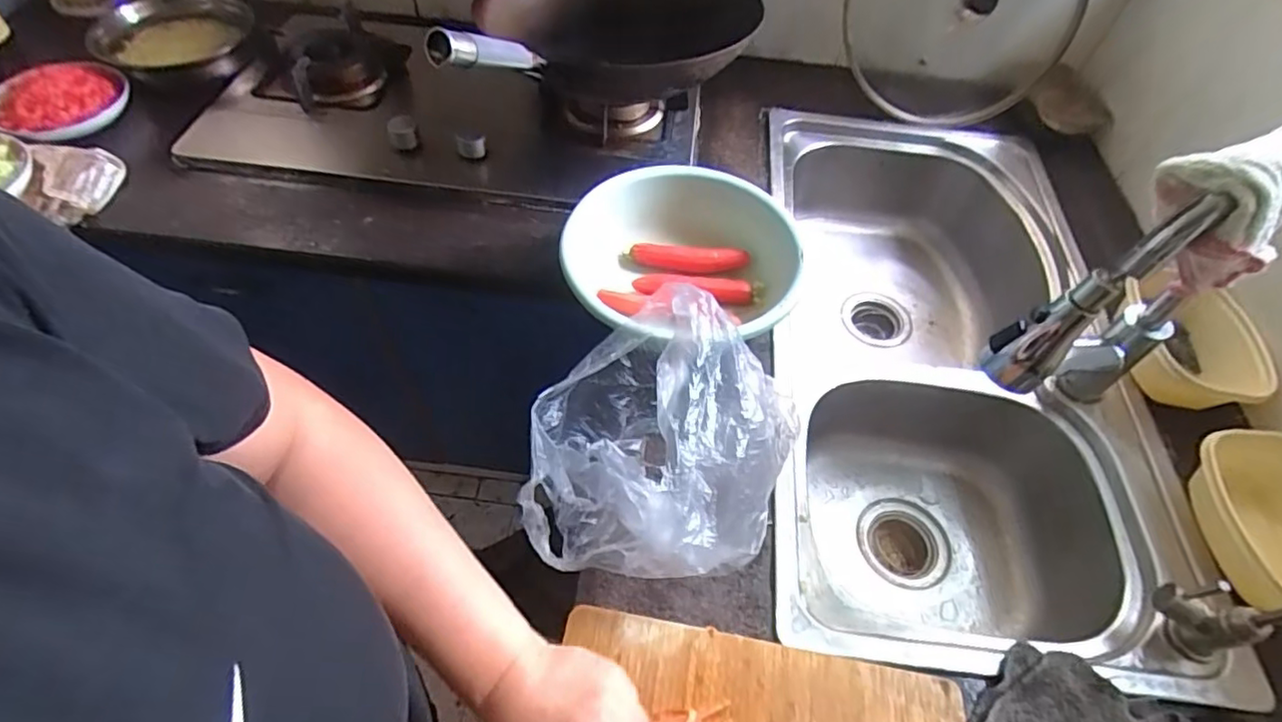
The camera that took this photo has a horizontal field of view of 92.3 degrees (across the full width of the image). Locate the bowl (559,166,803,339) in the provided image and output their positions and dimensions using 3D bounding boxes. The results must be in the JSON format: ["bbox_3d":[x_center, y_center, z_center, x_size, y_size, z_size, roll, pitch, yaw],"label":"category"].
[{"bbox_3d":[0.047,-0.116,0.733,0.262,0.094,0.253,2,55,-3],"label":"bowl"}]

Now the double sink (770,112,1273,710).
[{"bbox_3d":[0.365,0.001,0.840,0.432,0.201,0.818,9,55,3],"label":"double sink"}]

